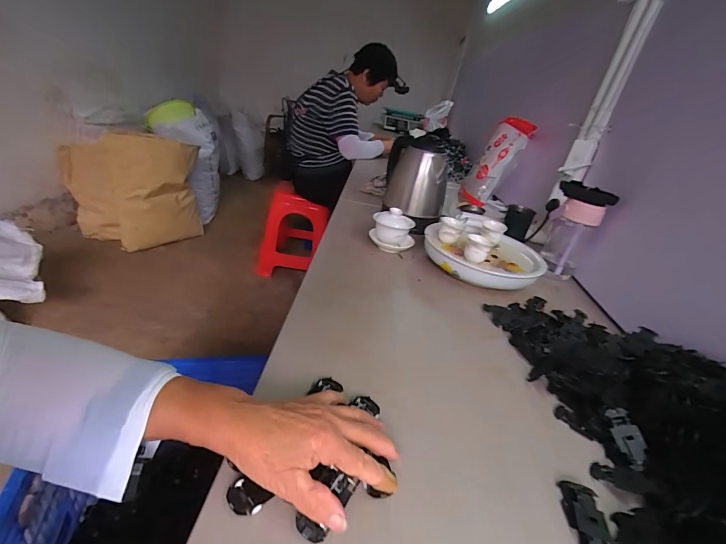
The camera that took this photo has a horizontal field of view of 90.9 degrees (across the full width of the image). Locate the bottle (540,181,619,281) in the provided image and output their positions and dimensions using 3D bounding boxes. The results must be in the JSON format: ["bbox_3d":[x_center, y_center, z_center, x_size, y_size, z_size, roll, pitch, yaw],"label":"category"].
[{"bbox_3d":[0.465,-0.091,0.804,0.105,0.199,0.091,28,32,29],"label":"bottle"}]

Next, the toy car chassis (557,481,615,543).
[{"bbox_3d":[0.208,0.228,0.330,0.032,0.012,0.068,12,28,0],"label":"toy car chassis"}]

